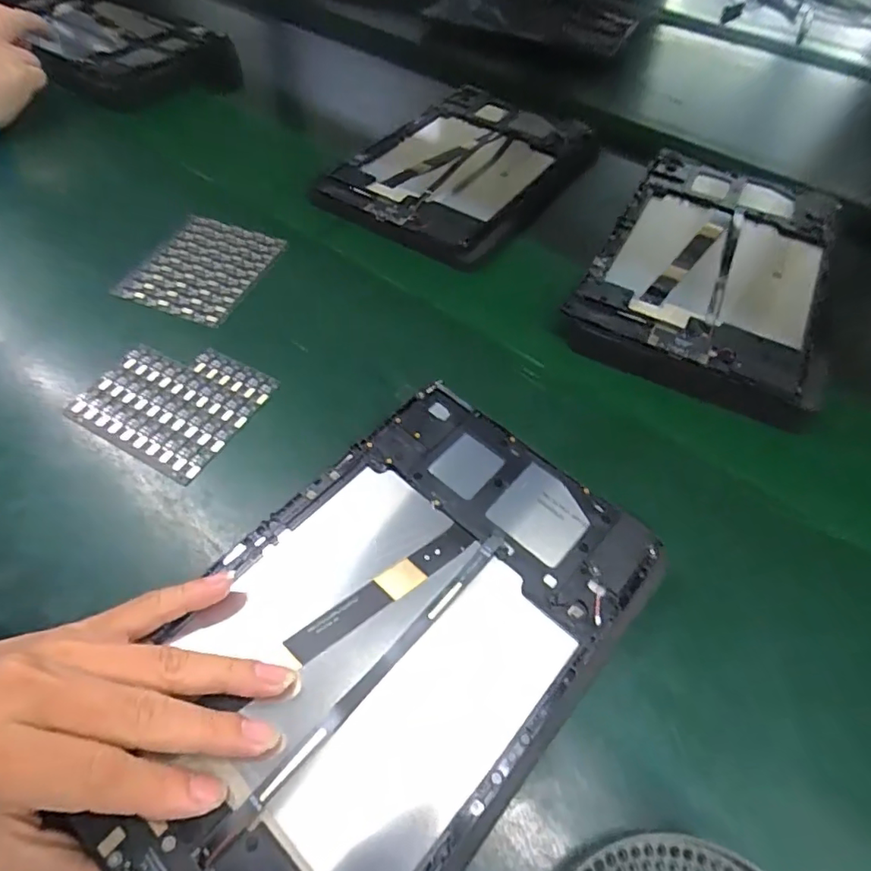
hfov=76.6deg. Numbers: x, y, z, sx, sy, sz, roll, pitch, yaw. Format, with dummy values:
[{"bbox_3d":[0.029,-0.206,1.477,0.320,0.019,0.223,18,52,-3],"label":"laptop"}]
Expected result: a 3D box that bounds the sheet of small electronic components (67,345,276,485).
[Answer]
[{"bbox_3d":[-0.158,-0.022,0.333,0.096,0.005,0.080,25,57,16],"label":"sheet of small electronic components"}]

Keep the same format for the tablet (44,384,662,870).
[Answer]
[{"bbox_3d":[-0.023,0.086,0.237,0.148,0.010,0.234,36,64,23],"label":"tablet"}]

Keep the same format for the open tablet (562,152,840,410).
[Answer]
[{"bbox_3d":[0.208,-0.133,0.405,0.154,0.009,0.243,24,57,14],"label":"open tablet"}]

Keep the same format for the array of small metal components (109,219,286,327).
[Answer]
[{"bbox_3d":[-0.170,-0.124,0.404,0.086,0.006,0.096,18,56,11],"label":"array of small metal components"}]

